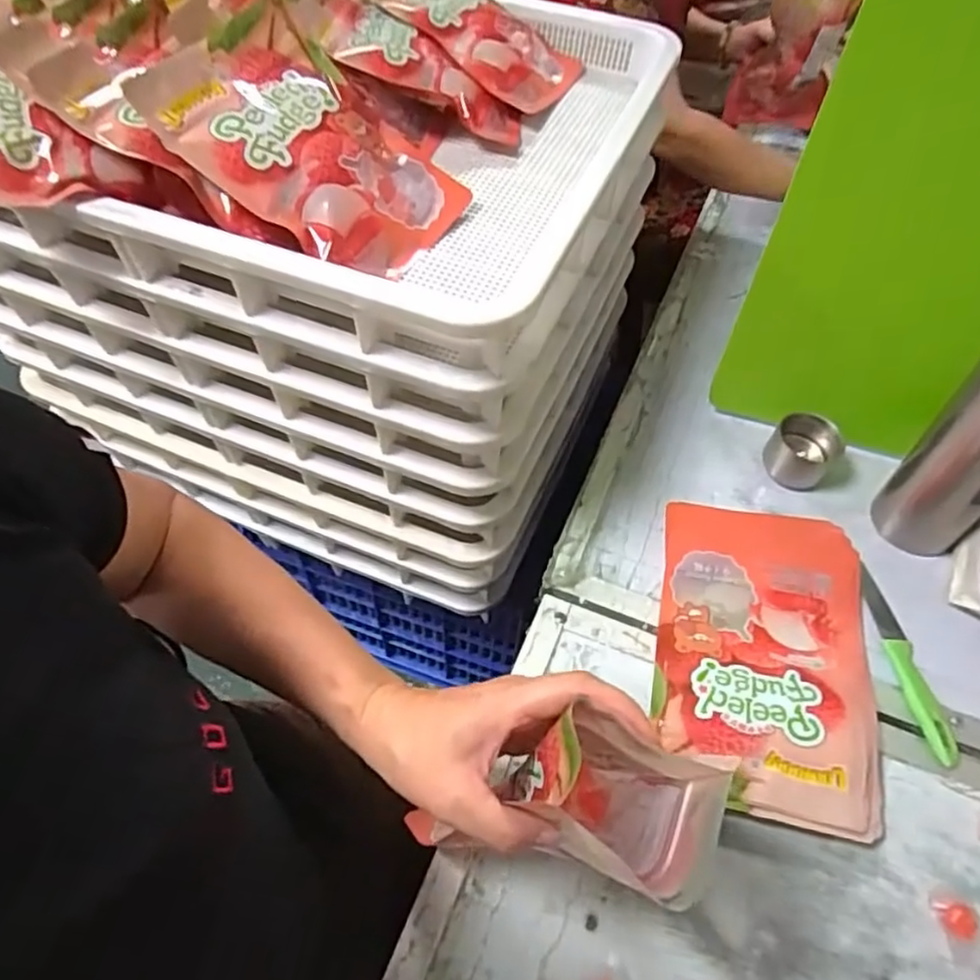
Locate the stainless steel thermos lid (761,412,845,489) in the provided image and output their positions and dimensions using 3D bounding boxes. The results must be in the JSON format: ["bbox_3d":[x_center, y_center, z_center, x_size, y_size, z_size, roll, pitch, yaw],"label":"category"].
[{"bbox_3d":[0.307,-0.037,0.669,0.059,0.052,0.054,1,54,-1],"label":"stainless steel thermos lid"}]

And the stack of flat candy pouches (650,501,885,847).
[{"bbox_3d":[0.228,0.126,0.560,0.172,0.032,0.273,12,54,7],"label":"stack of flat candy pouches"}]

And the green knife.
[{"bbox_3d":[0.351,0.143,0.573,0.024,0.008,0.171,-2,54,-2],"label":"green knife"}]

